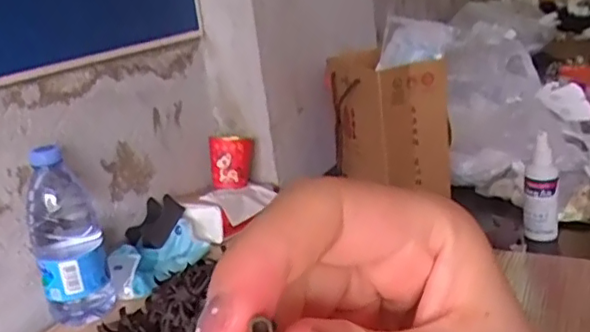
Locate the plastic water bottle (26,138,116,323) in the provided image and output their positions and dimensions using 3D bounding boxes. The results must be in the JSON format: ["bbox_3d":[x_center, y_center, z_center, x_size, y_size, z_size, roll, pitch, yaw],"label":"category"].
[{"bbox_3d":[-0.247,0.080,0.651,0.072,0.193,0.063,-15,20,-21],"label":"plastic water bottle"}]

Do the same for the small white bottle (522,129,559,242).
[{"bbox_3d":[0.287,0.023,0.703,0.036,0.118,0.028,-2,20,17],"label":"small white bottle"}]

